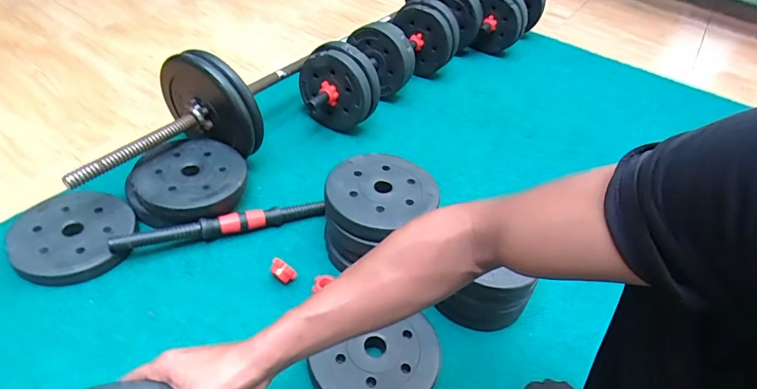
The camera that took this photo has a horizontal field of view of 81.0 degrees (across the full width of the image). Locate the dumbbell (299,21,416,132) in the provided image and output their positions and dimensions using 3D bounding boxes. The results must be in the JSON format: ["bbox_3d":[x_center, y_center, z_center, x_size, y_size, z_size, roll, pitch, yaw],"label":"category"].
[{"bbox_3d":[-0.050,-0.276,1.043,0.162,0.185,0.295,24,45,14],"label":"dumbbell"}]

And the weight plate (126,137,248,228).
[{"bbox_3d":[-0.328,-0.021,0.782,0.175,0.054,0.188,31,51,12],"label":"weight plate"}]

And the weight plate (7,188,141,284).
[{"bbox_3d":[-0.478,0.063,0.704,0.162,0.042,0.170,5,43,-5],"label":"weight plate"}]

